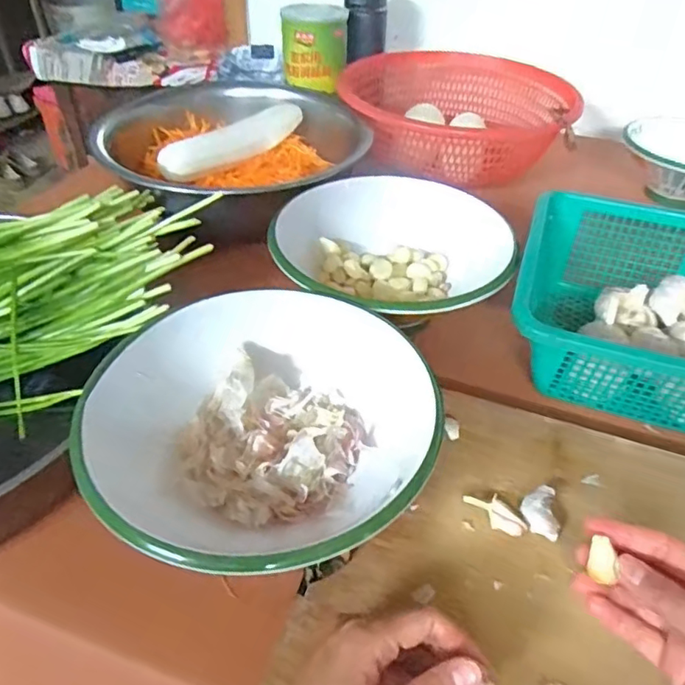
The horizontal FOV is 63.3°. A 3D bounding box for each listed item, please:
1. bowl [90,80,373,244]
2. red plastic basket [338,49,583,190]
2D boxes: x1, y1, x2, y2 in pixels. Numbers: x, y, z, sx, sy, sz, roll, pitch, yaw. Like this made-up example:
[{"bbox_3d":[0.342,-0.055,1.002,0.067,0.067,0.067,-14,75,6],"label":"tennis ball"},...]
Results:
[{"bbox_3d":[-0.125,-0.240,0.696,0.304,0.084,0.290,1,42,-1],"label":"bowl"},{"bbox_3d":[0.166,-0.334,0.824,0.310,0.122,0.197,8,43,7],"label":"red plastic basket"}]

